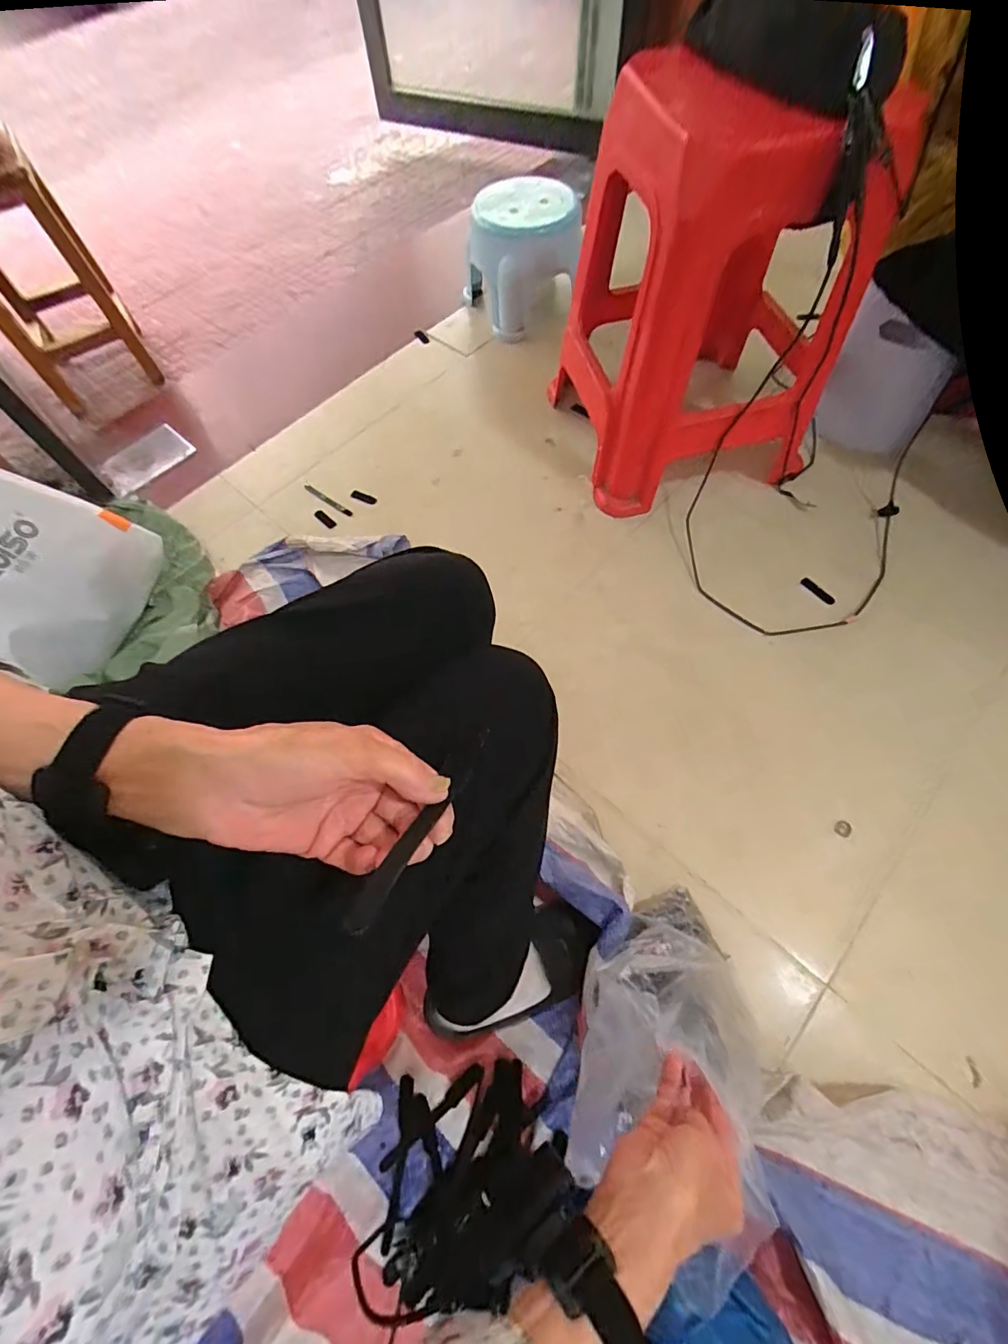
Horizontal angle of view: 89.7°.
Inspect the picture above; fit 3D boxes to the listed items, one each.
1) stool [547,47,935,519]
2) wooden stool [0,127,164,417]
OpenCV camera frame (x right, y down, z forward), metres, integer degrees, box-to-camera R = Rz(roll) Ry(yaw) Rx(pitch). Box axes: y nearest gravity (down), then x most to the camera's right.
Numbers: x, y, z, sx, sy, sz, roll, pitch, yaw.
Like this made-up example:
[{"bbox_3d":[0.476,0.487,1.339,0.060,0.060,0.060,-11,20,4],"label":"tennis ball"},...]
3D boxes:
[{"bbox_3d":[0.313,-0.607,0.837,0.373,0.474,0.405,-13,65,-4],"label":"stool"},{"bbox_3d":[-0.925,-0.771,1.007,0.232,0.373,0.331,-37,69,-14],"label":"wooden stool"}]

